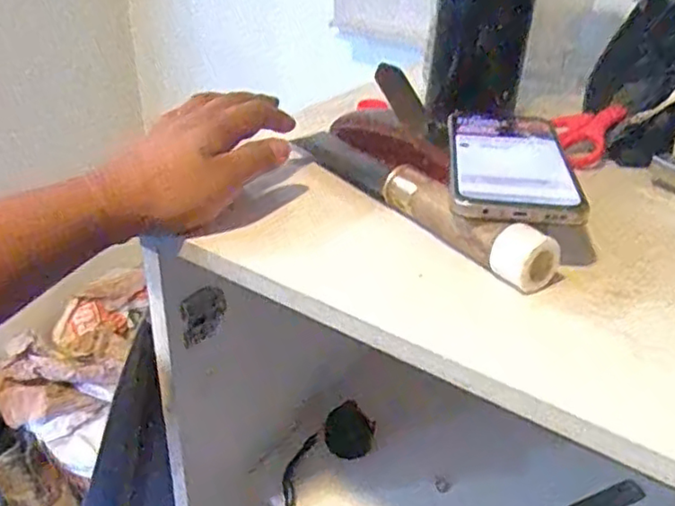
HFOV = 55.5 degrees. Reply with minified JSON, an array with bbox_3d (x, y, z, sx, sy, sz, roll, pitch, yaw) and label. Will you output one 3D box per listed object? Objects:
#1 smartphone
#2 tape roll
[{"bbox_3d":[0.118,-0.065,0.443,0.077,0.011,0.164,6,31,6],"label":"smartphone"},{"bbox_3d":[0.113,0.000,0.374,0.040,0.034,0.024,-13,34,-24],"label":"tape roll"}]

